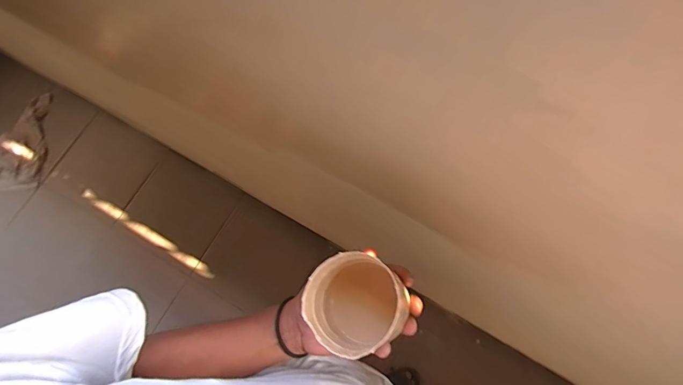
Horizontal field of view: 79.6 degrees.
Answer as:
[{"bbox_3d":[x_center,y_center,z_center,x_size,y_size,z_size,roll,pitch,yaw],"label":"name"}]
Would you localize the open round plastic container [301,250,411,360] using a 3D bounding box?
[{"bbox_3d":[0.019,0.112,0.424,0.100,0.128,0.095,0,75,-1],"label":"open round plastic container"}]

